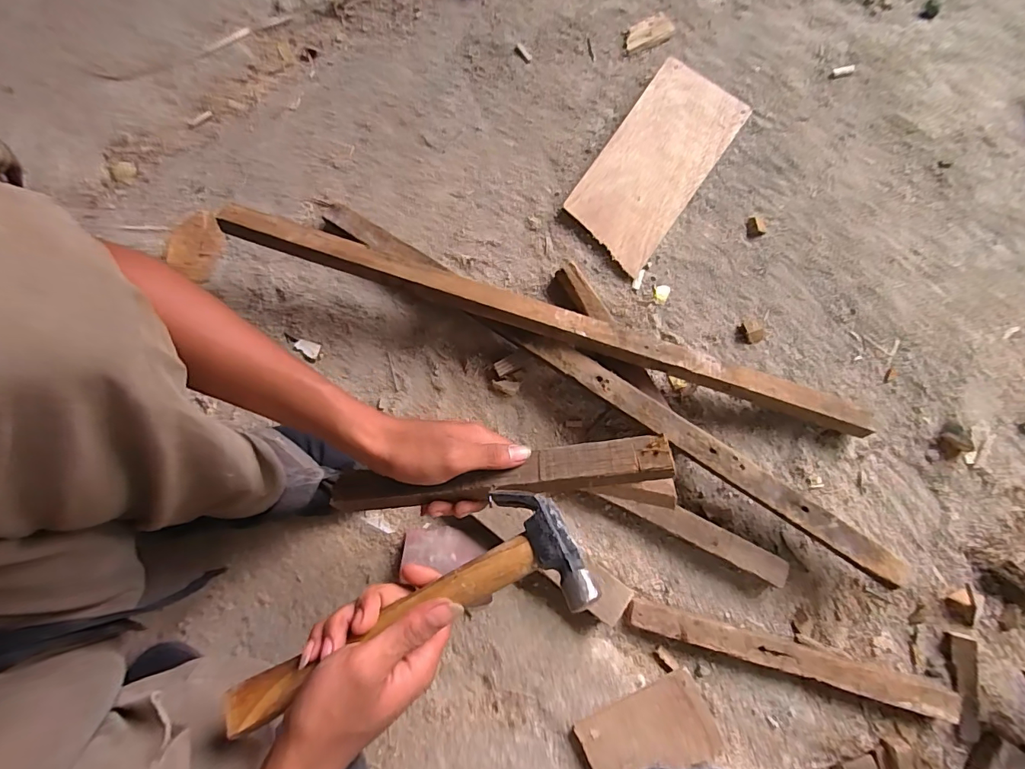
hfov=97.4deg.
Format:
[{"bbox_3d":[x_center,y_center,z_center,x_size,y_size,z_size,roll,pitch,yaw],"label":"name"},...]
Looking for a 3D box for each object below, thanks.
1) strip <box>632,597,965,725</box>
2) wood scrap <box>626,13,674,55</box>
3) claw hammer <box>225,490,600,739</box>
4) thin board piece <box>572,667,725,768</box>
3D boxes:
[{"bbox_3d":[0.279,0.281,0.467,0.319,0.026,0.030,14,78,4],"label":"strip"},{"bbox_3d":[0.193,-0.497,0.637,0.076,0.009,0.043,-27,78,-4],"label":"wood scrap"},{"bbox_3d":[-0.073,0.151,0.296,0.245,0.032,0.081,-25,78,-3],"label":"claw hammer"},{"bbox_3d":[0.137,0.353,0.452,0.131,0.012,0.076,-23,78,-3],"label":"thin board piece"}]

